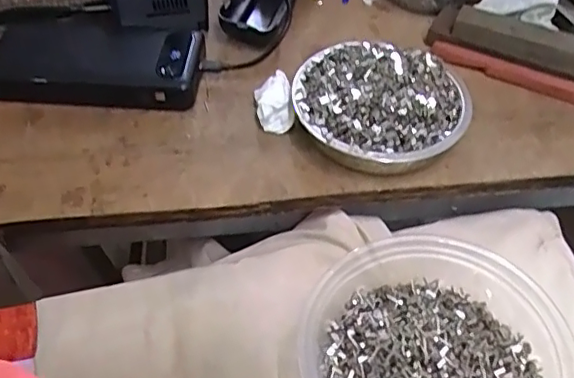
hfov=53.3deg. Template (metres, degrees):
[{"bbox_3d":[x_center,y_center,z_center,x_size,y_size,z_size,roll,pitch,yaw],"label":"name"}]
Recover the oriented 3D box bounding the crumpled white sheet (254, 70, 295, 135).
[{"bbox_3d":[-0.010,-0.063,0.408,0.025,0.023,0.035,-5,50,-6],"label":"crumpled white sheet"}]

